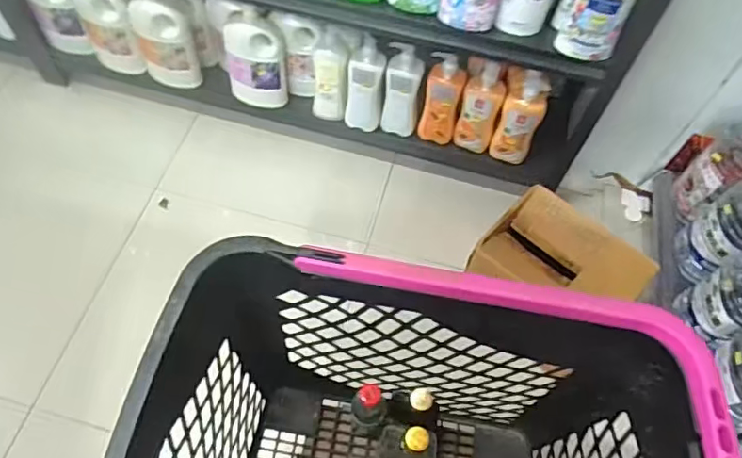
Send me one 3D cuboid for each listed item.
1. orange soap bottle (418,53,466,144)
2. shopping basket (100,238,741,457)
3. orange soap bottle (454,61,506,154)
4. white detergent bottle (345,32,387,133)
[{"bbox_3d":[0.173,-0.308,1.309,0.088,0.253,0.043,13,61,4],"label":"orange soap bottle"},{"bbox_3d":[0.039,0.313,0.693,0.557,0.467,0.392,12,61,4],"label":"shopping basket"},{"bbox_3d":[0.263,-0.281,1.314,0.090,0.256,0.061,12,61,4],"label":"orange soap bottle"},{"bbox_3d":[-0.014,-0.346,1.344,0.091,0.259,0.070,14,61,5],"label":"white detergent bottle"}]

